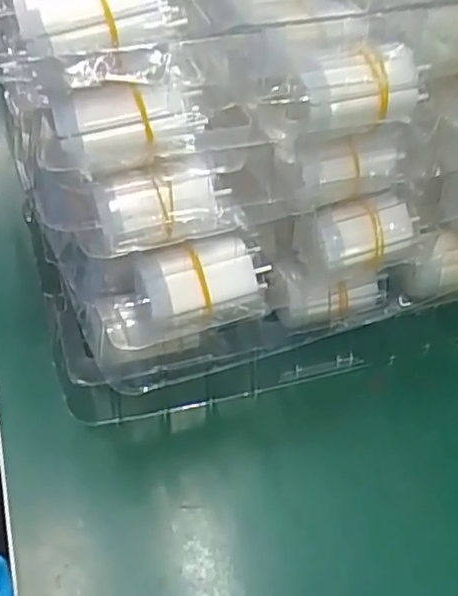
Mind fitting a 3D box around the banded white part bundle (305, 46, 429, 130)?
[{"bbox_3d":[0.065,-0.096,0.294,0.068,0.031,0.024,-17,45,-21],"label":"banded white part bundle"}]

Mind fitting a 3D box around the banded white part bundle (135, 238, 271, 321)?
[{"bbox_3d":[-0.011,-0.010,0.308,0.063,0.027,0.024,-13,44,-18],"label":"banded white part bundle"}]

